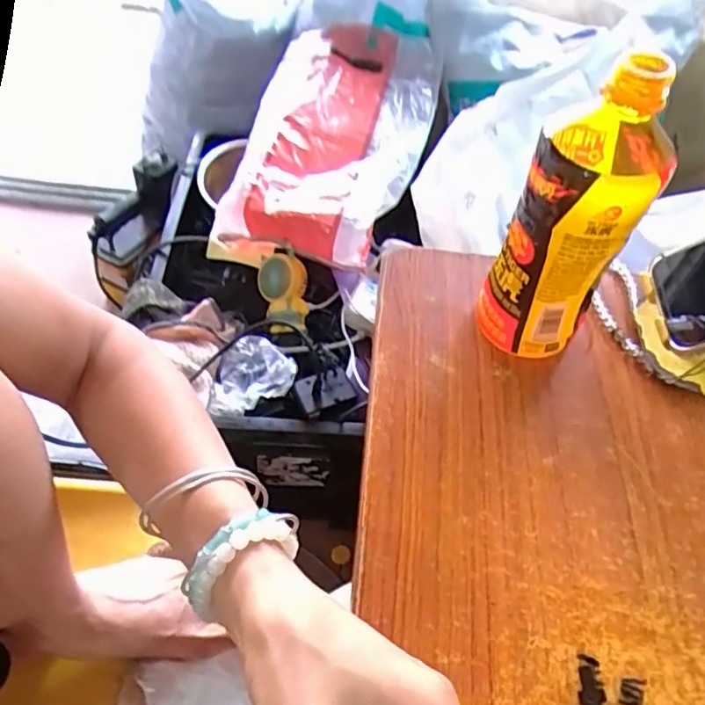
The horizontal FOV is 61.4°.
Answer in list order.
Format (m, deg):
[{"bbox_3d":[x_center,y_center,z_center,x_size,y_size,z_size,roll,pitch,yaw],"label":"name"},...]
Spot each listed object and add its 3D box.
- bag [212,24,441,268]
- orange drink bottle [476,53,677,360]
[{"bbox_3d":[-0.026,-0.331,0.891,0.271,0.130,0.443,10,53,4],"label":"bag"},{"bbox_3d":[0.133,-0.079,0.362,0.063,0.187,0.075,26,54,14],"label":"orange drink bottle"}]

